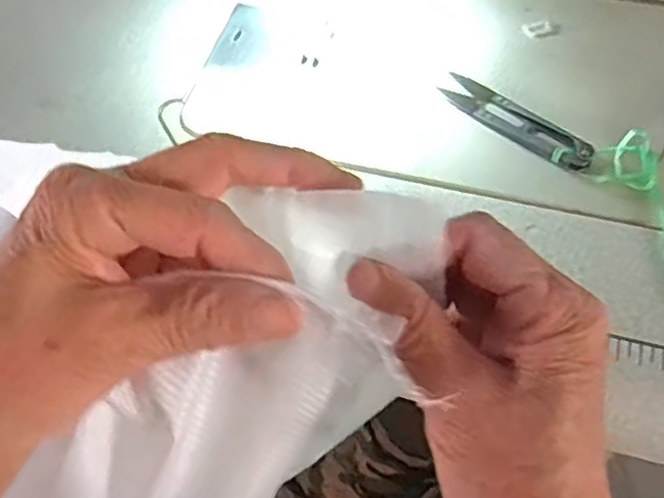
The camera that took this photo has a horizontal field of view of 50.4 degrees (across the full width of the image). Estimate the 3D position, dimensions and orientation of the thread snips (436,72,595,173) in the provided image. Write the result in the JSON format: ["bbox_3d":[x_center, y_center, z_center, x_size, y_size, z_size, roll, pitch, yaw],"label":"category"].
[{"bbox_3d":[0.103,-0.073,0.396,0.094,0.007,0.026,38,65,24],"label":"thread snips"}]

